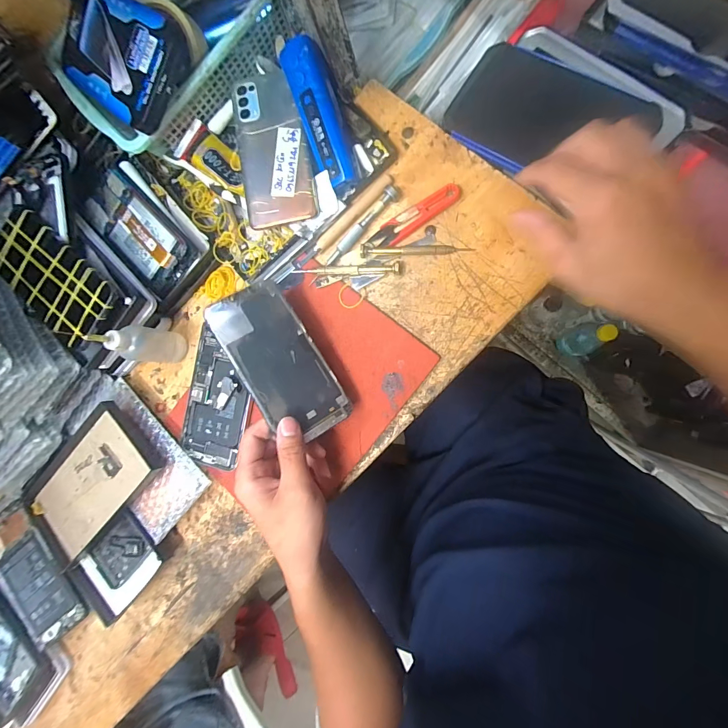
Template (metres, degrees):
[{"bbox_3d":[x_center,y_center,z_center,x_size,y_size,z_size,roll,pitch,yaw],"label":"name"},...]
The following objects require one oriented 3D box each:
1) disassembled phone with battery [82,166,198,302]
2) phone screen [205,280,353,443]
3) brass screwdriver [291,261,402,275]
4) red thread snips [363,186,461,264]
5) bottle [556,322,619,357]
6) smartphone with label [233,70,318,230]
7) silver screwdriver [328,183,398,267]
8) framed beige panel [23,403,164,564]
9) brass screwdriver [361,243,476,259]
[{"bbox_3d":[-0.263,-0.153,0.407,0.070,0.013,0.155,-44,86,7],"label":"disassembled phone with battery"},{"bbox_3d":[-0.080,-0.003,0.335,0.073,0.004,0.154,-31,87,-17],"label":"phone screen"},{"bbox_3d":[-0.020,-0.097,0.366,0.114,0.012,0.011,-1,89,9],"label":"brass screwdriver"},{"bbox_3d":[0.045,-0.145,0.357,0.108,0.007,0.025,-35,84,7],"label":"red thread snips"},{"bbox_3d":[0.482,-0.057,0.790,0.069,0.171,0.074,-1,87,14],"label":"bottle"},{"bbox_3d":[-0.093,-0.220,0.363,0.071,0.009,0.159,-9,89,5],"label":"smartphone with label"},{"bbox_3d":[-0.004,-0.142,0.363,0.013,0.011,0.098,45,96,7],"label":"silver screwdriver"},{"bbox_3d":[-0.310,0.133,0.400,0.108,0.016,0.167,45,98,11],"label":"framed beige panel"},{"bbox_3d":[0.051,-0.113,0.354,0.109,0.010,0.013,4,90,9],"label":"brass screwdriver"}]

